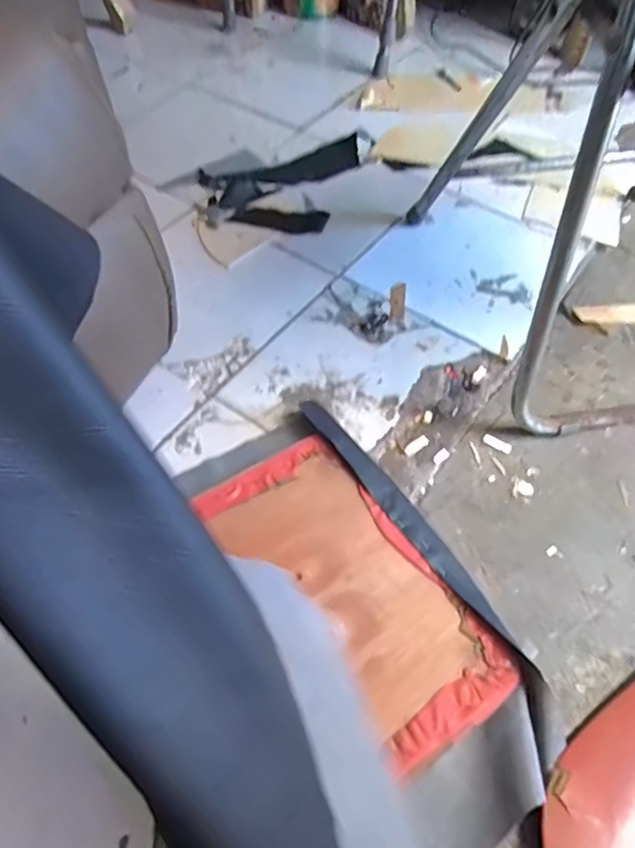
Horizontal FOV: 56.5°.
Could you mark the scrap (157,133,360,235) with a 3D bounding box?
[{"bbox_3d":[-0.061,-0.406,1.034,0.354,0.019,0.221,-19,58,-13],"label":"scrap"}]

